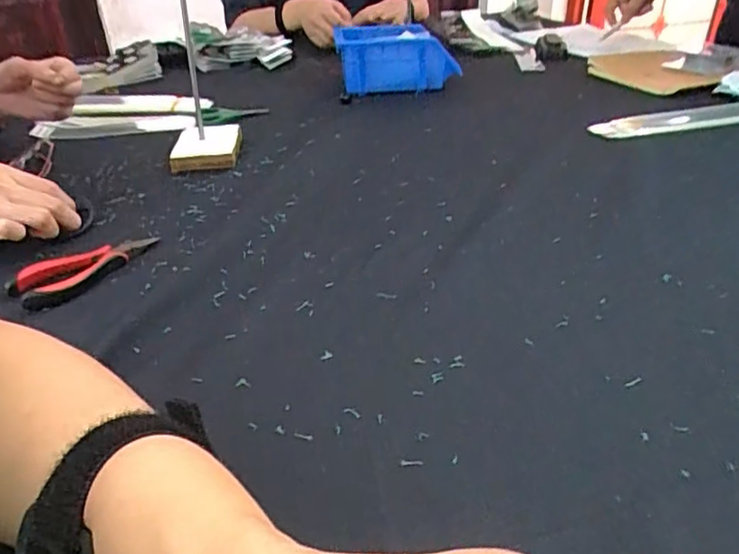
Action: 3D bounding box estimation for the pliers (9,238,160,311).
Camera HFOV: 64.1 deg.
[{"bbox_3d":[-0.221,-0.010,0.472,0.043,0.016,0.116,23,40,32],"label":"pliers"}]

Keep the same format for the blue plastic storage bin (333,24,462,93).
[{"bbox_3d":[0.039,-0.336,0.910,0.171,0.084,0.120,-7,33,-8],"label":"blue plastic storage bin"}]

